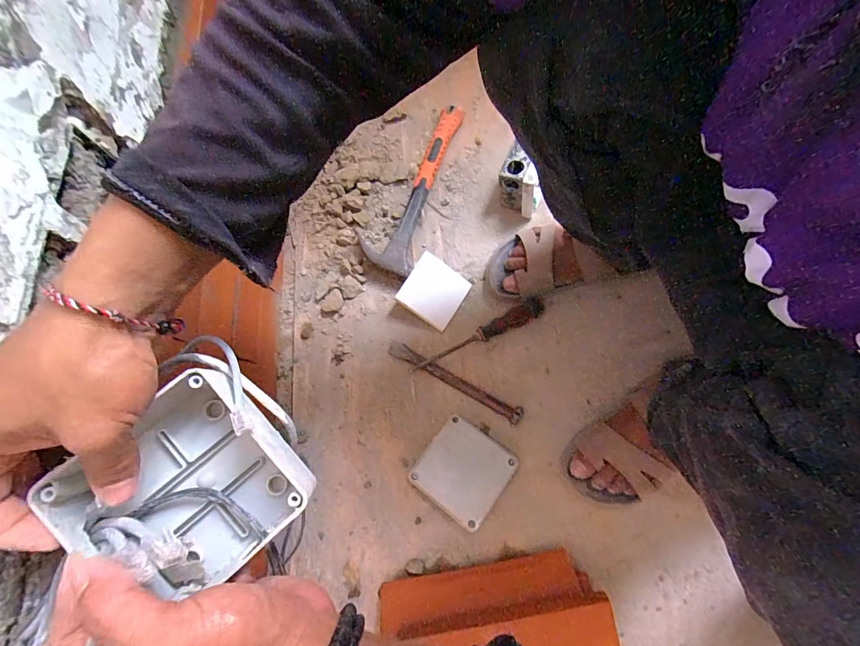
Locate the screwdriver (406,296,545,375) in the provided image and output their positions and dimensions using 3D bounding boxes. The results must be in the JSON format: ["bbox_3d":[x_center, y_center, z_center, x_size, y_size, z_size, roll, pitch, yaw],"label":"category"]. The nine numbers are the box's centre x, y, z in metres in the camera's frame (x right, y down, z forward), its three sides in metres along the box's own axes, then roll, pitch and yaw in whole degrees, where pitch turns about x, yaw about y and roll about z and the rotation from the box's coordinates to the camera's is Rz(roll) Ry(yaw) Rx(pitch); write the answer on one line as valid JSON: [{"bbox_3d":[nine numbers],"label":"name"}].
[{"bbox_3d":[0.070,0.022,0.545,0.208,0.023,0.028,-28,76,-7],"label":"screwdriver"}]

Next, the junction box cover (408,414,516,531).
[{"bbox_3d":[0.043,0.190,0.497,0.105,0.034,0.105,36,78,9],"label":"junction box cover"}]

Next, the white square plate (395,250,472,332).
[{"bbox_3d":[0.006,-0.047,0.560,0.085,0.004,0.084,35,81,-15],"label":"white square plate"}]

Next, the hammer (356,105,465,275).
[{"bbox_3d":[-0.034,-0.221,0.607,0.096,0.033,0.307,16,75,5],"label":"hammer"}]

